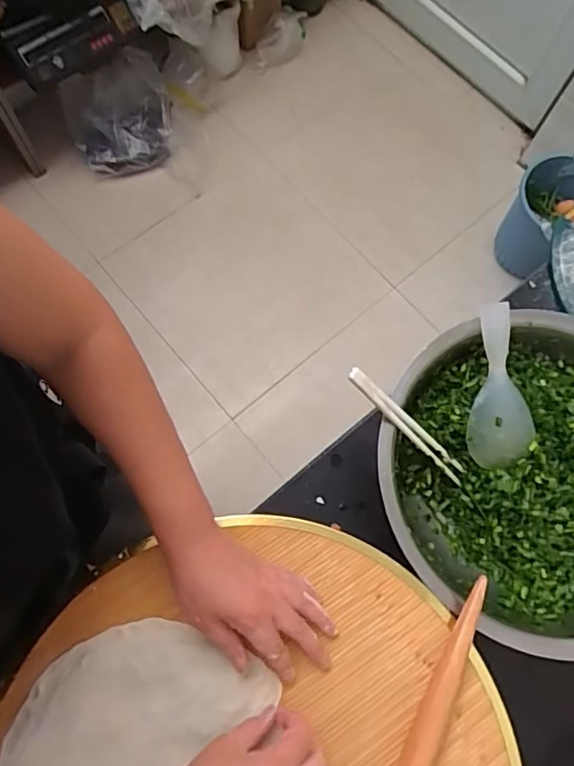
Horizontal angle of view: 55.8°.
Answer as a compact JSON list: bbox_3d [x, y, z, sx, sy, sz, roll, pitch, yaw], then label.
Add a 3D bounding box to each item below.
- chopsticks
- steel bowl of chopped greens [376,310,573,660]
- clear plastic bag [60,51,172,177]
[{"bbox_3d":[0.128,0.046,0.566,0.201,0.011,0.021,40,71,-29],"label":"chopsticks"},{"bbox_3d":[0.264,0.103,0.588,0.333,0.093,0.324,1,72,-2],"label":"steel bowl of chopped greens"},{"bbox_3d":[-0.478,-0.758,1.556,0.290,0.166,0.249,-16,74,-7],"label":"clear plastic bag"}]

